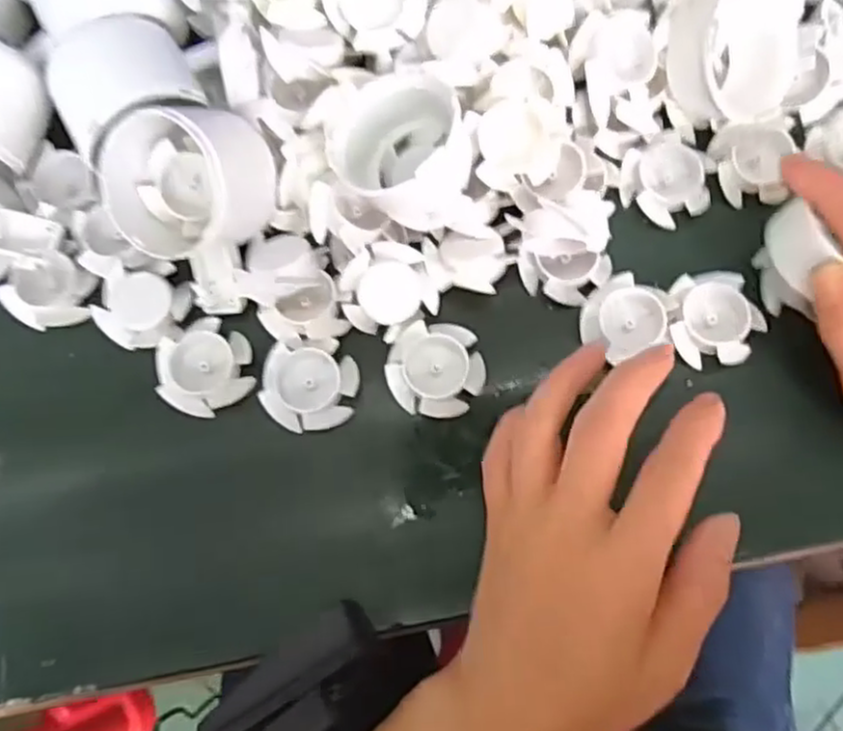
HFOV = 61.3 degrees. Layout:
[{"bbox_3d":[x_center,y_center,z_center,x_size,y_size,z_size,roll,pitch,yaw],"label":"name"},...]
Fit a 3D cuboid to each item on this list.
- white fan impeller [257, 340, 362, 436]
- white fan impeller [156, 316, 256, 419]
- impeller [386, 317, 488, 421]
[{"bbox_3d":[-0.048,0.011,0.306,0.039,0.011,0.035,12,80,3],"label":"white fan impeller"},{"bbox_3d":[-0.094,0.001,0.311,0.039,0.014,0.038,0,80,1],"label":"white fan impeller"},{"bbox_3d":[0.006,0.002,0.306,0.040,0.012,0.039,0,80,1],"label":"impeller"}]

